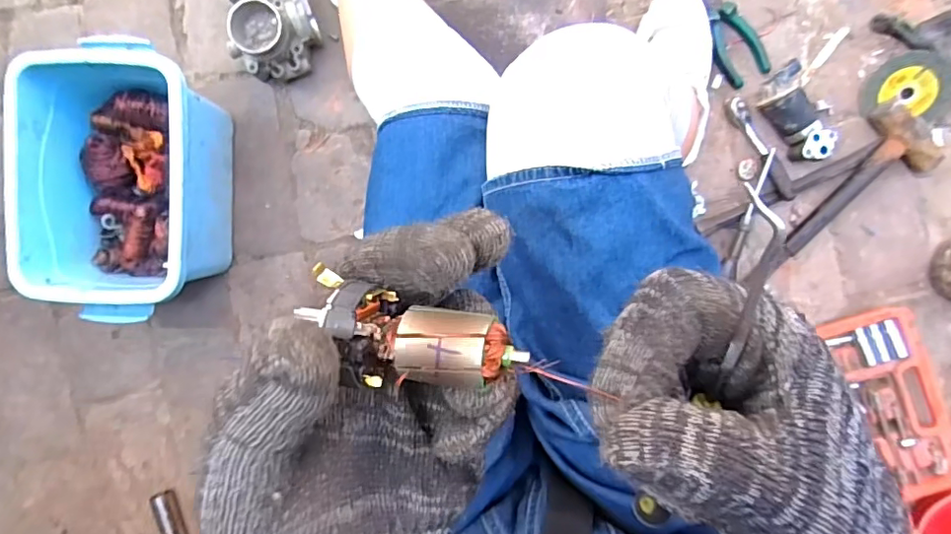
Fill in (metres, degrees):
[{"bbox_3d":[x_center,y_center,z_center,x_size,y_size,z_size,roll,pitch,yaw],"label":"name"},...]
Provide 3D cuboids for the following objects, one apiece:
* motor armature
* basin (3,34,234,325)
[{"bbox_3d":[-0.019,0.022,0.166,0.065,0.022,0.026,12,92,14],"label":"motor armature"},{"bbox_3d":[-0.403,-0.096,0.639,0.194,0.124,0.309,1,92,0],"label":"basin"}]

